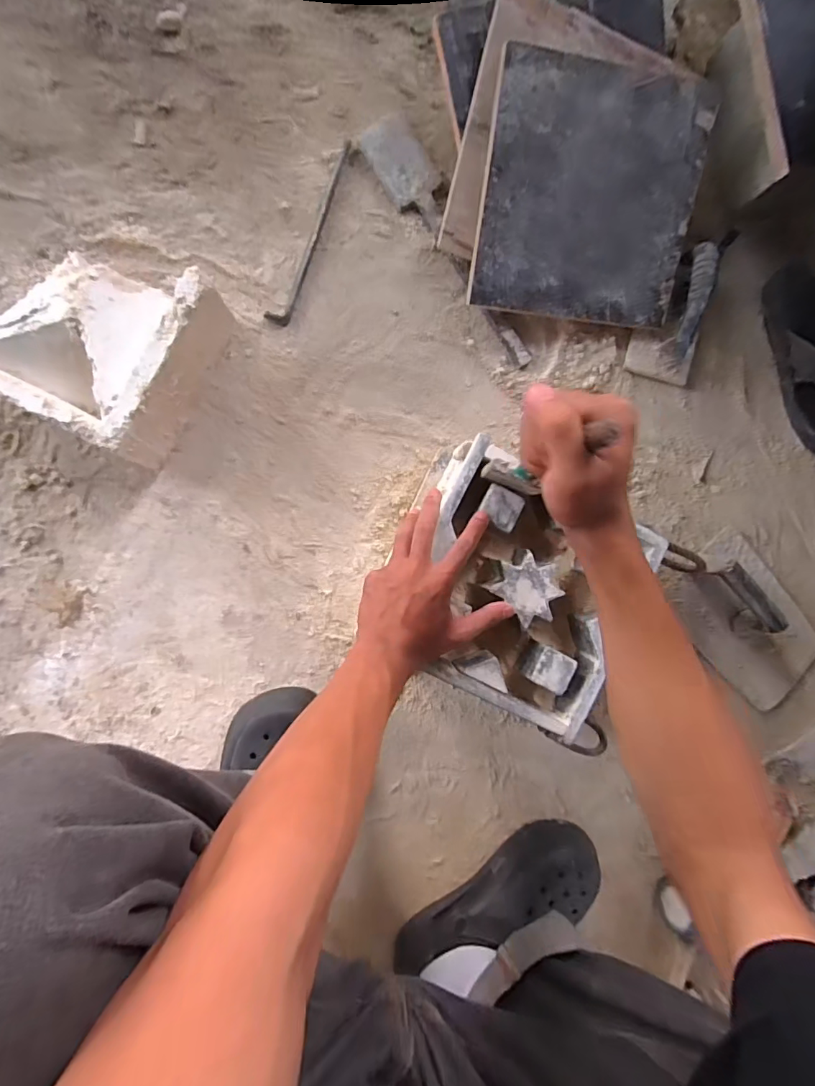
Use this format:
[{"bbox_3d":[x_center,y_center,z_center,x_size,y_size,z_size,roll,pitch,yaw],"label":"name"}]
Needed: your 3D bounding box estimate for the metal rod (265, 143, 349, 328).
[{"bbox_3d":[-0.109,-0.360,0.557,0.025,0.005,0.223,23,88,-5],"label":"metal rod"}]

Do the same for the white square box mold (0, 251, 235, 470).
[{"bbox_3d":[-0.313,-0.206,0.503,0.175,0.100,0.188,26,88,-6],"label":"white square box mold"}]

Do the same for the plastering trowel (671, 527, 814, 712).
[{"bbox_3d":[0.454,0.106,0.607,0.144,0.072,0.233,-41,95,-4],"label":"plastering trowel"}]

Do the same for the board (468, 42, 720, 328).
[{"bbox_3d":[0.204,-0.383,0.533,0.236,0.009,0.233,3,110,-7],"label":"board"}]

